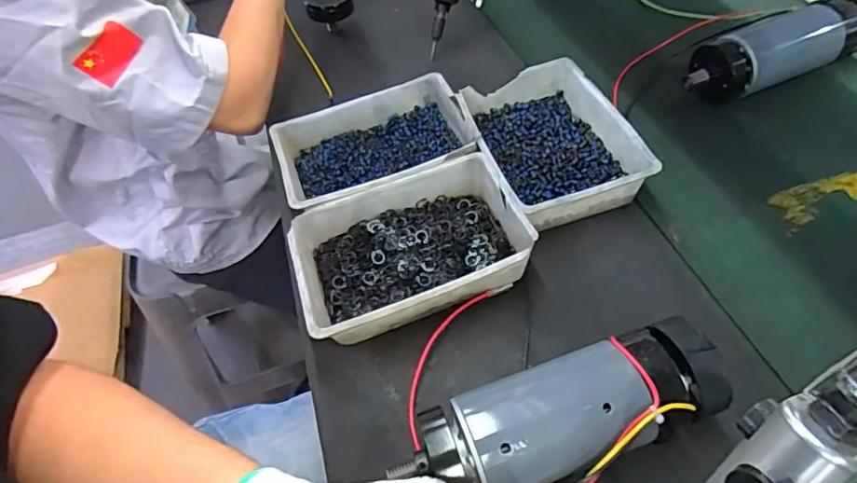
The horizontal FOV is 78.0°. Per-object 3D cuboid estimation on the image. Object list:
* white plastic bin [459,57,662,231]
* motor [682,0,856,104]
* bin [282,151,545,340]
[{"bbox_3d":[0.125,-0.100,0.558,0.141,0.061,0.201,-16,48,-4],"label":"white plastic bin"},{"bbox_3d":[0.409,-0.224,0.625,0.239,0.068,0.073,-21,49,-9],"label":"motor"},{"bbox_3d":[-0.019,0.009,0.487,0.197,0.060,0.137,-19,48,-8],"label":"bin"}]

